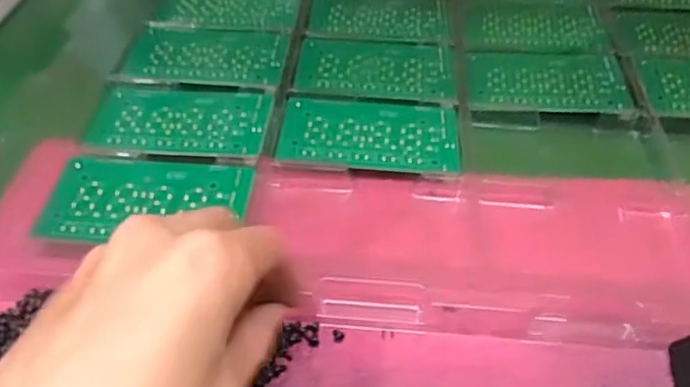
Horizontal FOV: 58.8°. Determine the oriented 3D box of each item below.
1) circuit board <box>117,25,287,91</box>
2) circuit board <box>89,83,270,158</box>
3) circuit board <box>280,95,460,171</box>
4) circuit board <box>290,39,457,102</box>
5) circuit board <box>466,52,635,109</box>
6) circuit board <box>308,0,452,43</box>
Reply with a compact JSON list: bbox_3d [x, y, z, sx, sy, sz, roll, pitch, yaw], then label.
[{"bbox_3d":[-0.095,-0.096,0.426,0.106,0.004,0.065,5,49,4],"label":"circuit board"},{"bbox_3d":[-0.100,-0.046,0.373,0.105,0.004,0.066,4,48,3],"label":"circuit board"},{"bbox_3d":[0.015,-0.037,0.371,0.105,0.006,0.060,3,48,2],"label":"circuit board"},{"bbox_3d":[0.022,-0.089,0.423,0.106,0.004,0.064,3,48,2],"label":"circuit board"},{"bbox_3d":[0.137,-0.080,0.420,0.106,0.004,0.060,0,48,0],"label":"circuit board"},{"bbox_3d":[0.027,-0.137,0.468,0.103,0.004,0.062,4,48,3],"label":"circuit board"}]

